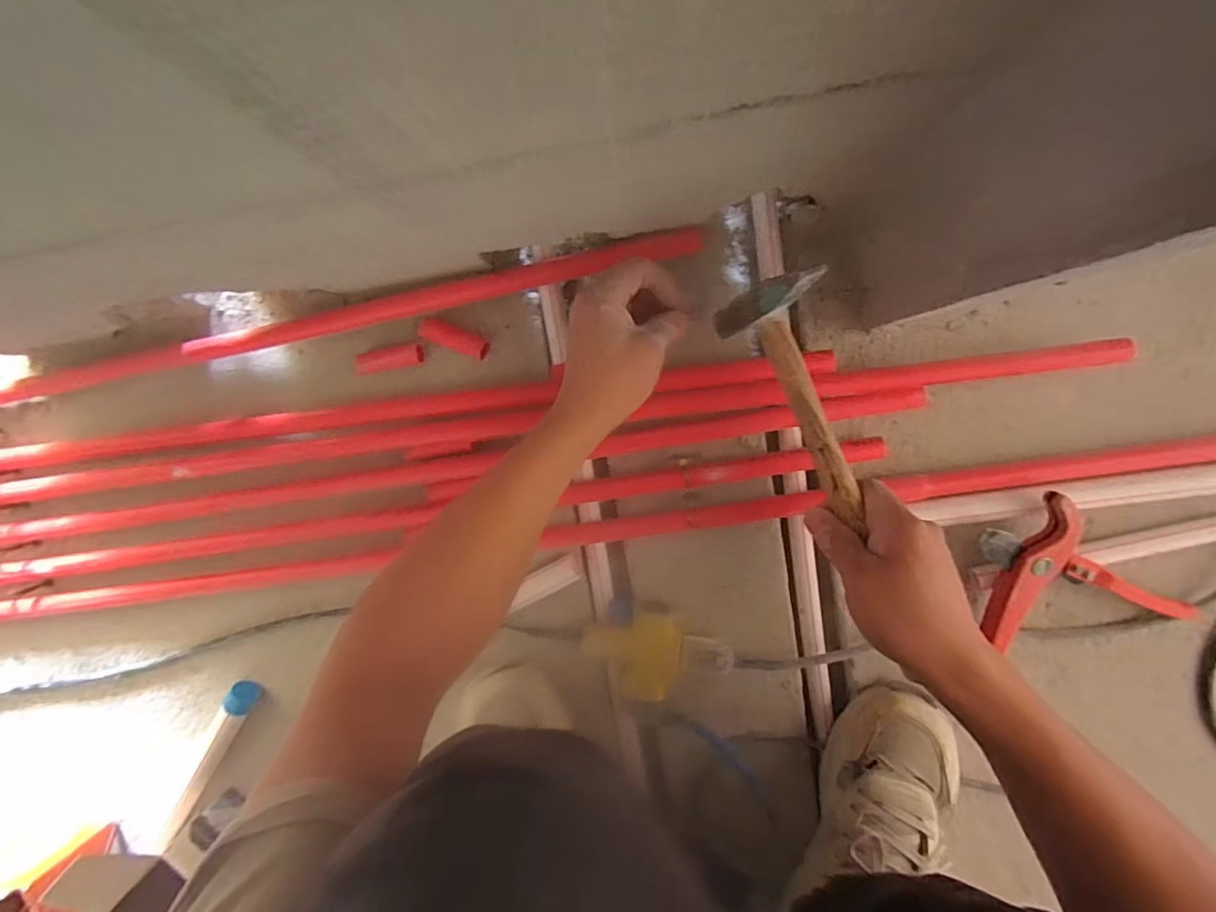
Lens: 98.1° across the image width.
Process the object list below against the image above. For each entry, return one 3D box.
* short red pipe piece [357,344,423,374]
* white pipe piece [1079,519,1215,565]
[{"bbox_3d":[-0.198,-0.090,0.482,0.061,0.012,0.019,-13,95,6],"label":"short red pipe piece"},{"bbox_3d":[0.470,0.074,0.445,0.137,0.018,0.015,-18,95,6],"label":"white pipe piece"}]

